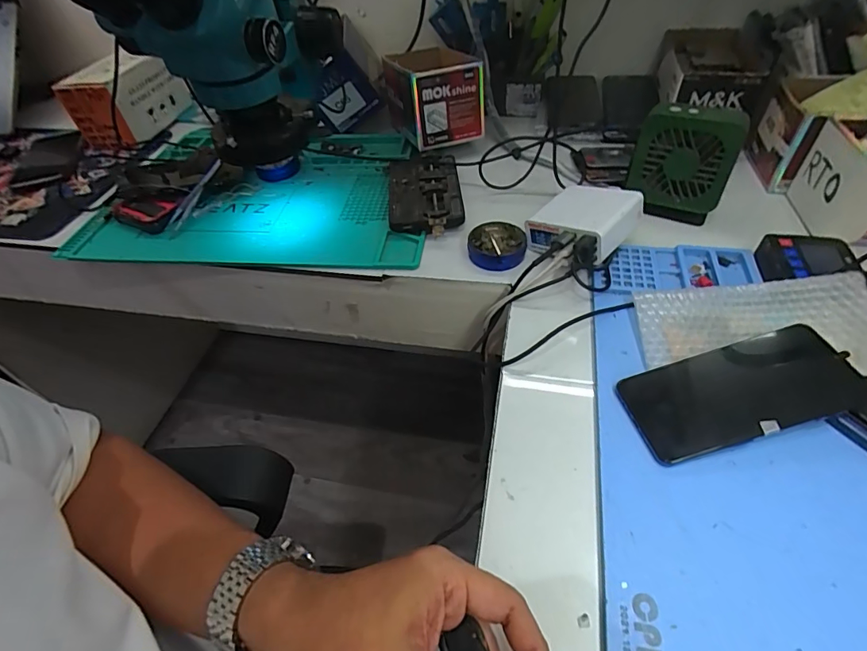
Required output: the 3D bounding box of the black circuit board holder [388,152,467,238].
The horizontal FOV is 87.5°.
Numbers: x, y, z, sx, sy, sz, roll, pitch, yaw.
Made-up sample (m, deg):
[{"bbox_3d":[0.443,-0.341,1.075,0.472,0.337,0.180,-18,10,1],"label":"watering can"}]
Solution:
[{"bbox_3d":[-0.011,-0.167,0.547,0.088,0.017,0.148,-8,48,-1],"label":"black circuit board holder"}]

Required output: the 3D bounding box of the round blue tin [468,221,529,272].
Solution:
[{"bbox_3d":[0.068,-0.086,0.487,0.061,0.018,0.057,-3,48,4],"label":"round blue tin"}]

